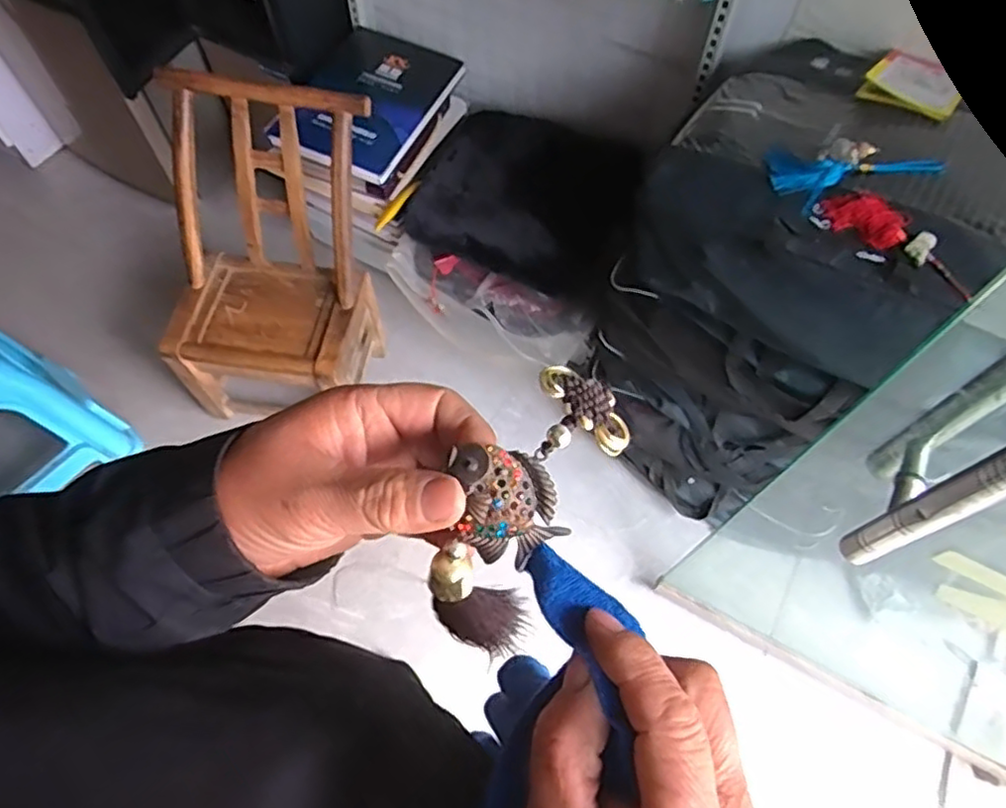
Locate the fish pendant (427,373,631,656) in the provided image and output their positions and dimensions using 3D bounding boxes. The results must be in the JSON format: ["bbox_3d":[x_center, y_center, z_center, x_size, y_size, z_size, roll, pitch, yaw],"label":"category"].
[{"bbox_3d":[0.005,0.045,0.273,0.051,0.040,0.124,27,93,12],"label":"fish pendant"}]

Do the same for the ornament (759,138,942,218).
[{"bbox_3d":[0.538,-0.359,1.005,0.237,0.030,0.141,0,62,17],"label":"ornament"}]

